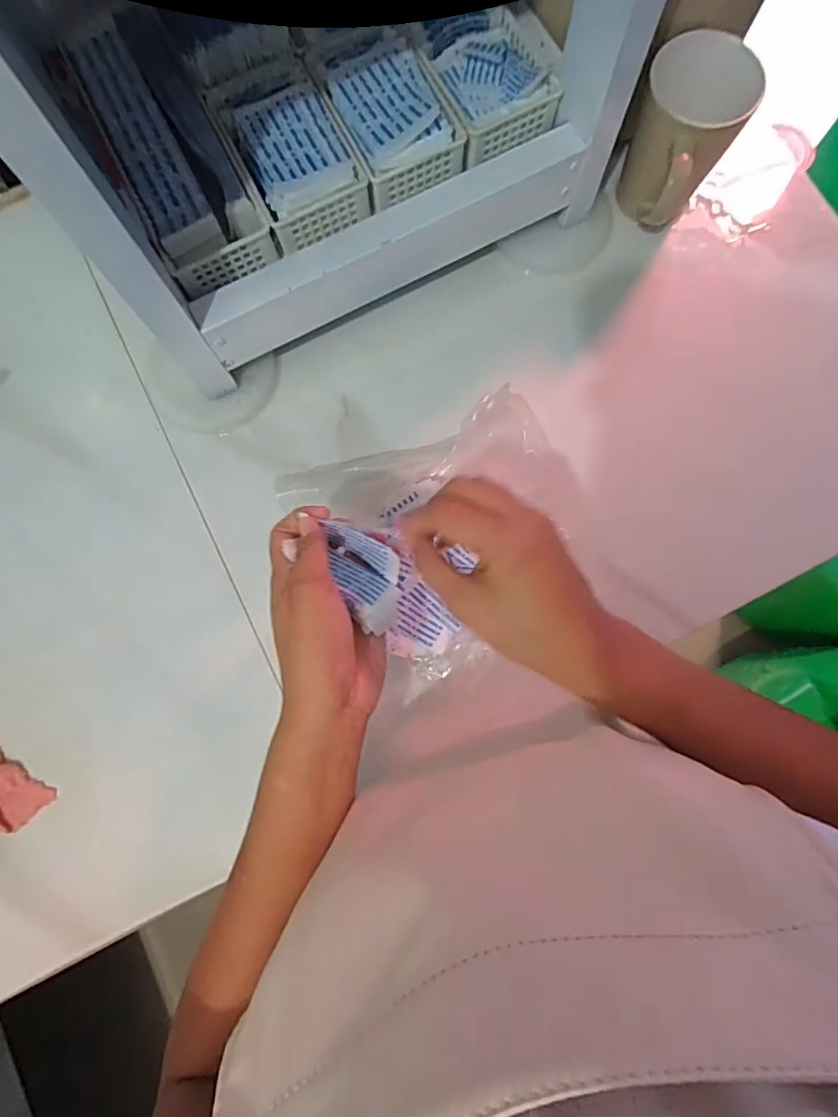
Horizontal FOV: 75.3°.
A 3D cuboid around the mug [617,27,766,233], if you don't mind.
[{"bbox_3d":[0.193,-0.308,0.420,0.072,0.104,0.105,25,82,5],"label":"mug"}]

